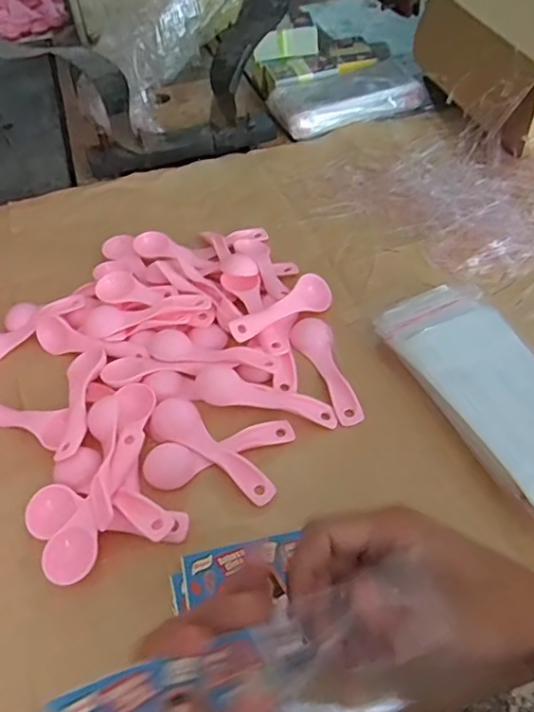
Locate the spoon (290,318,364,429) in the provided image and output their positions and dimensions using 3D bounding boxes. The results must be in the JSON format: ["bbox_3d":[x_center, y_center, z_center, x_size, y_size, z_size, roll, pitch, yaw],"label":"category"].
[{"bbox_3d":[0.050,0.010,0.454,0.031,0.011,0.110,-16,49,-8],"label":"spoon"}]

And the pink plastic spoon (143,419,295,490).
[{"bbox_3d":[-0.034,0.072,0.406,0.111,0.012,0.032,-14,49,-7],"label":"pink plastic spoon"}]

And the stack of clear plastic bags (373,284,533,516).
[{"bbox_3d":[0.173,0.026,0.403,0.095,0.029,0.231,-20,50,-12],"label":"stack of clear plastic bags"}]

